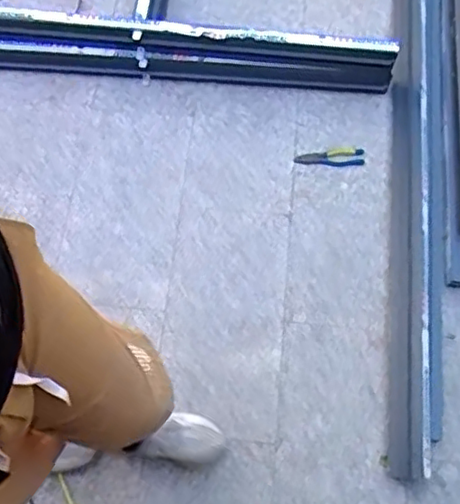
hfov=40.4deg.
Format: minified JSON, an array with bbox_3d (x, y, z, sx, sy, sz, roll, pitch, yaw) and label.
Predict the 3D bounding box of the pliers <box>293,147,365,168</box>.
[{"bbox_3d":[0.272,-0.254,1.715,0.184,0.027,0.063,-6,64,0],"label":"pliers"}]

